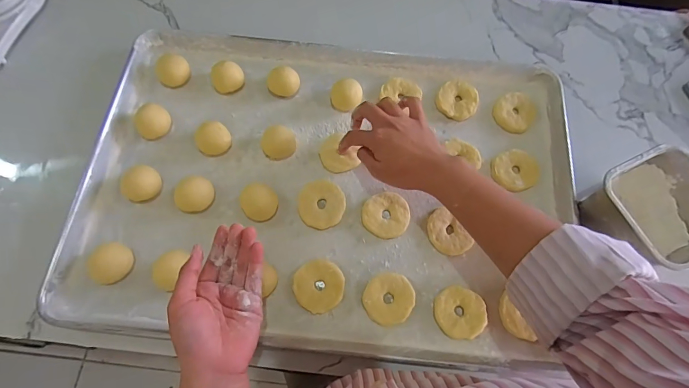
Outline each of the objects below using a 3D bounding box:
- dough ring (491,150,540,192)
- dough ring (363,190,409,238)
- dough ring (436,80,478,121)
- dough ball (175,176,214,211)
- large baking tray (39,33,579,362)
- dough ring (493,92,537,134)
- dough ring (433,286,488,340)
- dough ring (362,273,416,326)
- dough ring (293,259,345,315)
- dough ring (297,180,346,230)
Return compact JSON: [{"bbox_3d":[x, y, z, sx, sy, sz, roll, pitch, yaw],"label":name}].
[{"bbox_3d":[0.223,-0.031,0.471,0.055,0.014,0.056,1,70,-2],"label":"dough ring"},{"bbox_3d":[0.052,0.027,0.450,0.059,0.011,0.056,1,70,-2],"label":"dough ring"},{"bbox_3d":[0.159,-0.133,0.510,0.056,0.012,0.061,1,70,-2],"label":"dough ring"},{"bbox_3d":[-0.182,0.001,0.444,0.038,0.027,0.044,37,73,11],"label":"dough ball"},{"bbox_3d":[-0.014,-0.020,0.457,0.587,0.031,0.387,4,70,0],"label":"large baking tray"},{"bbox_3d":[0.240,-0.115,0.504,0.060,0.014,0.054,-32,74,-12],"label":"dough ring"},{"bbox_3d":[0.133,0.136,0.416,0.057,0.013,0.055,1,70,-2],"label":"dough ring"},{"bbox_3d":[0.051,0.121,0.418,0.058,0.010,0.054,1,70,-2],"label":"dough ring"},{"bbox_3d":[-0.029,0.107,0.418,0.058,0.014,0.057,1,70,-2],"label":"dough ring"},{"bbox_3d":[-0.028,0.013,0.452,0.057,0.009,0.060,1,70,-2],"label":"dough ring"}]

